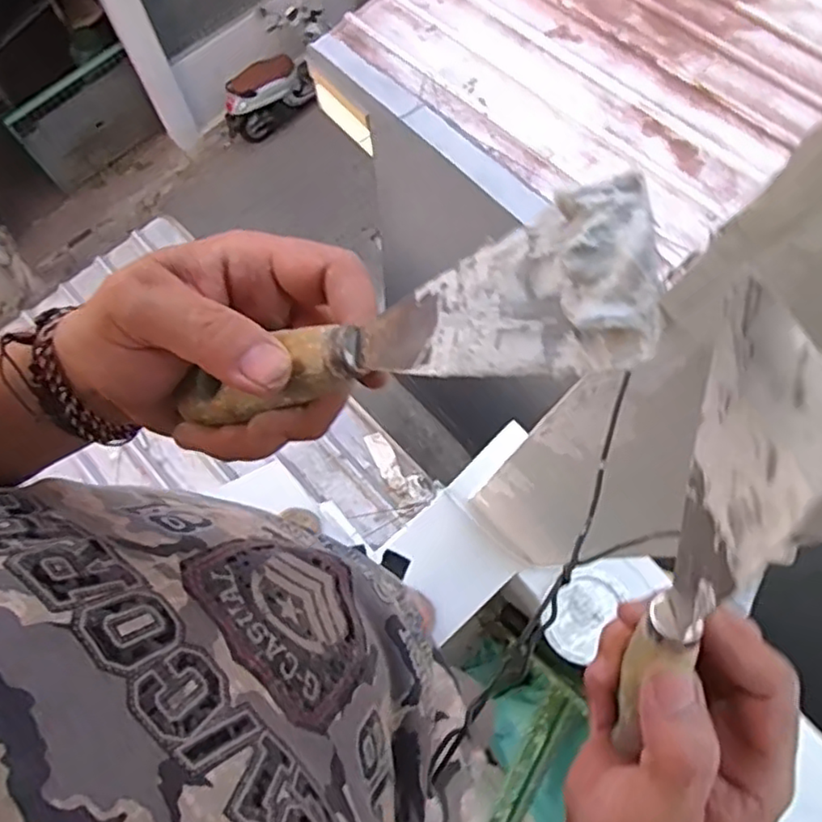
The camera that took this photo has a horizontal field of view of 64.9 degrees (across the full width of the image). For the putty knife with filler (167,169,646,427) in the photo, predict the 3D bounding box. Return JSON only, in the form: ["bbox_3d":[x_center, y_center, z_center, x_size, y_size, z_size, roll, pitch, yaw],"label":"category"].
[{"bbox_3d":[-0.013,-0.018,0.187,0.164,0.015,0.042,-14,72,38],"label":"putty knife with filler"}]

